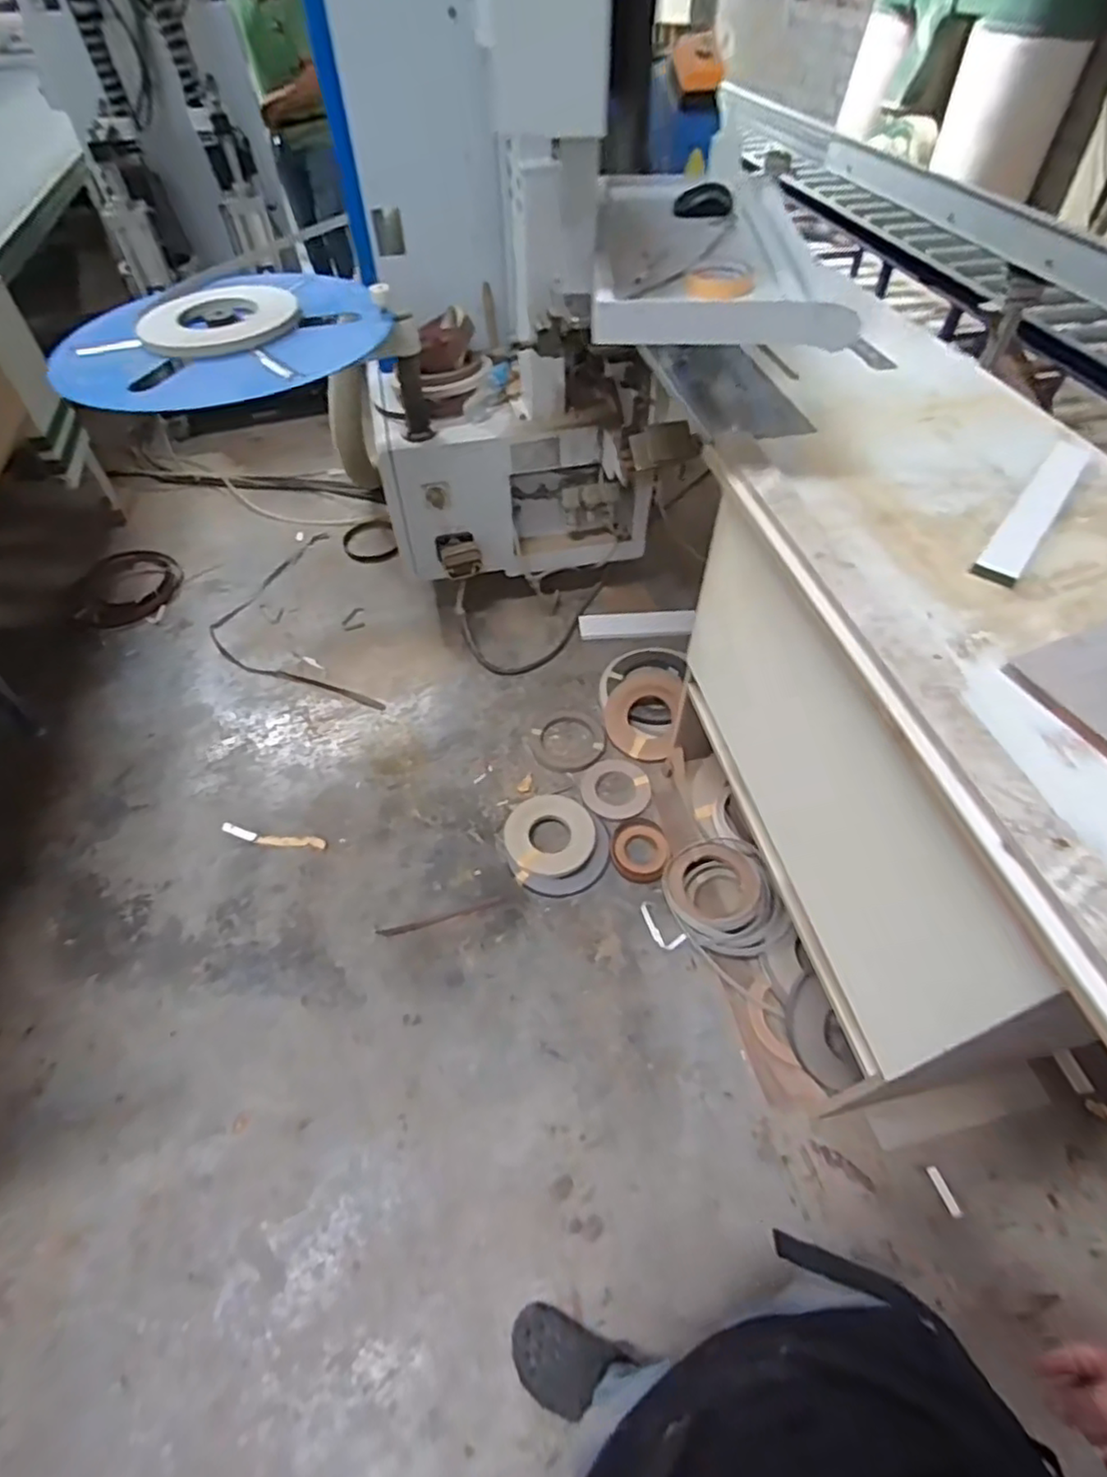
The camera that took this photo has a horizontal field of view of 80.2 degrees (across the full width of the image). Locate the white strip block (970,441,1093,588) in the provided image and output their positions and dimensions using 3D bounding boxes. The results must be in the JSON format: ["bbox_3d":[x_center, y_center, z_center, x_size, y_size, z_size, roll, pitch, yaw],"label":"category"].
[{"bbox_3d":[0.713,-0.339,0.972,0.057,0.021,0.393,33,58,24],"label":"white strip block"}]

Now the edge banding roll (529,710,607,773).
[{"bbox_3d":[0.041,-0.003,1.884,0.213,0.022,0.229,-2,52,2],"label":"edge banding roll"}]

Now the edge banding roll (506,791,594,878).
[{"bbox_3d":[-0.007,0.246,1.666,0.219,0.025,0.216,-1,62,1],"label":"edge banding roll"}]

